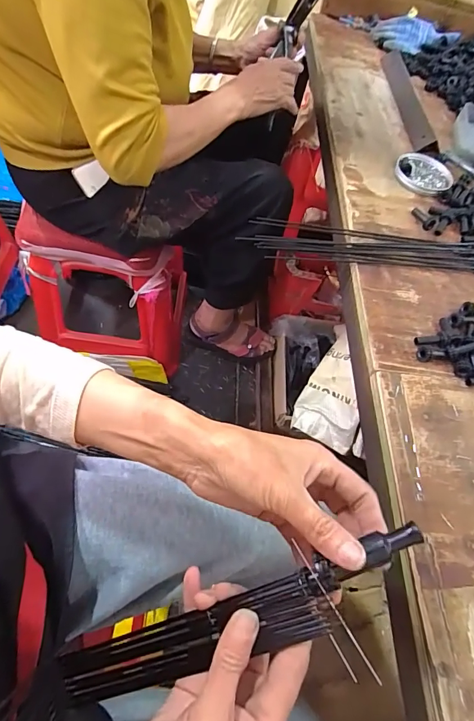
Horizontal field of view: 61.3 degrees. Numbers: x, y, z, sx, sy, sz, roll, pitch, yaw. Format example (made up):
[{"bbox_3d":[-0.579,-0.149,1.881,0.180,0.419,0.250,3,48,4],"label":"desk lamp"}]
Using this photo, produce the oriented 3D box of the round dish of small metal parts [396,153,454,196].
[{"bbox_3d":[0.298,-0.299,0.637,0.097,0.009,0.090,2,61,-3],"label":"round dish of small metal parts"}]

